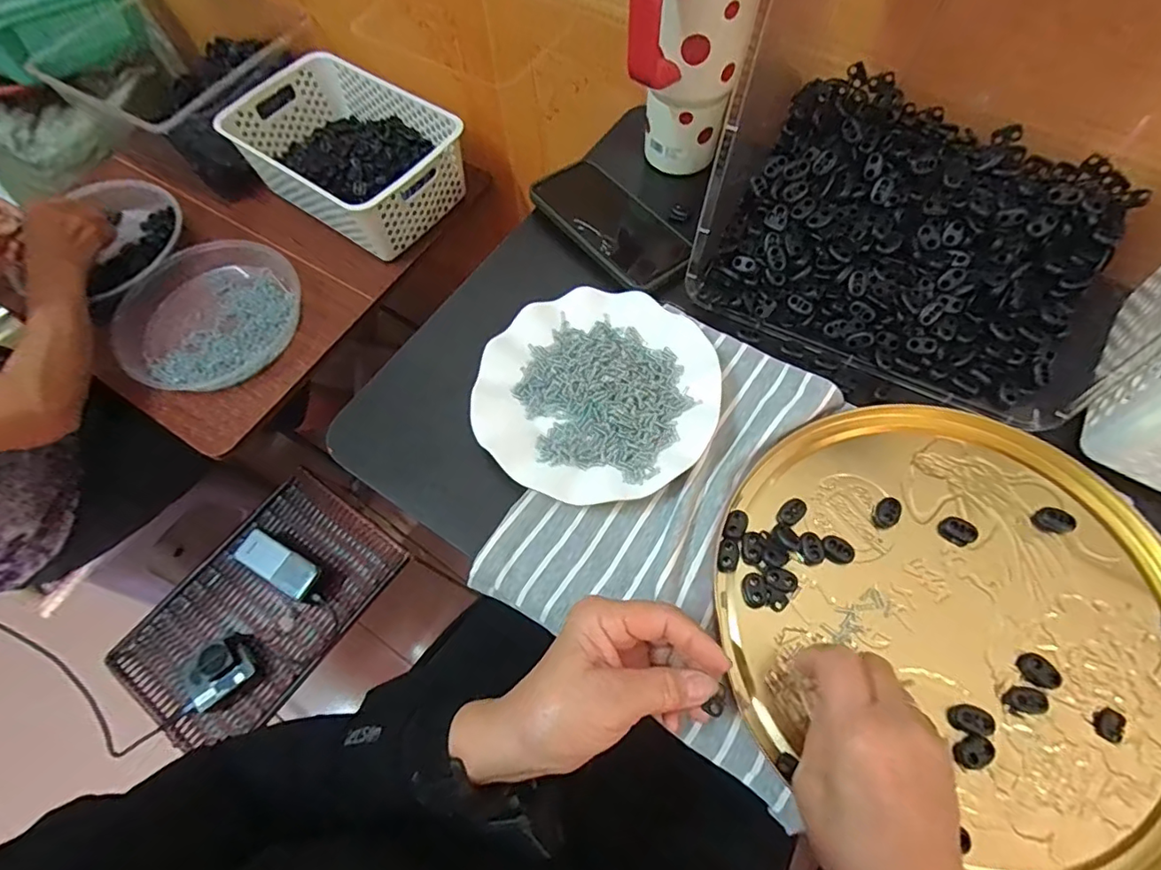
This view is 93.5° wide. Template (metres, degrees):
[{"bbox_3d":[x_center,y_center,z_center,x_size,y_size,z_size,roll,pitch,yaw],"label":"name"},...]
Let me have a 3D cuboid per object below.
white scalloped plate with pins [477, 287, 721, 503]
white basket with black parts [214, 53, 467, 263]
[{"bbox_3d":[0.013,-0.035,0.422,0.176,0.021,0.174,-1,65,2],"label":"white scalloped plate with pins"},{"bbox_3d":[-0.331,-0.410,0.791,0.319,0.095,0.211,35,72,17],"label":"white basket with black parts"}]

